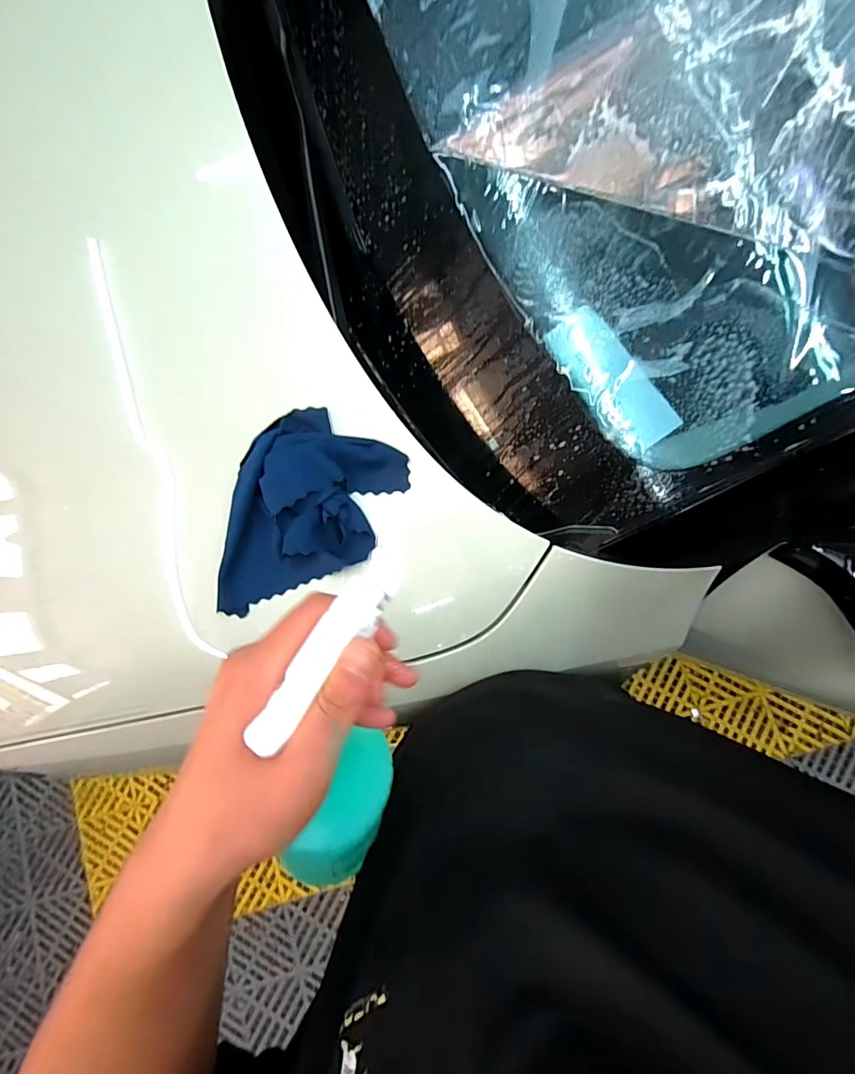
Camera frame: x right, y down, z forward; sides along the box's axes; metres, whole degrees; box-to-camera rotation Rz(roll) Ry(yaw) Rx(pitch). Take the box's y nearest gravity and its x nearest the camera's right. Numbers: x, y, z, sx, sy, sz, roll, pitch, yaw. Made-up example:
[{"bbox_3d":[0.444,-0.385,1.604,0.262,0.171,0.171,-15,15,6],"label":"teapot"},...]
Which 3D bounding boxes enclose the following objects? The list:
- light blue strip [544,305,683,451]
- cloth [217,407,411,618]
[{"bbox_3d":[0.154,-0.133,0.396,0.049,0.004,0.129,-38,83,33],"label":"light blue strip"},{"bbox_3d":[-0.128,-0.015,0.451,0.146,0.029,0.211,30,86,6],"label":"cloth"}]

